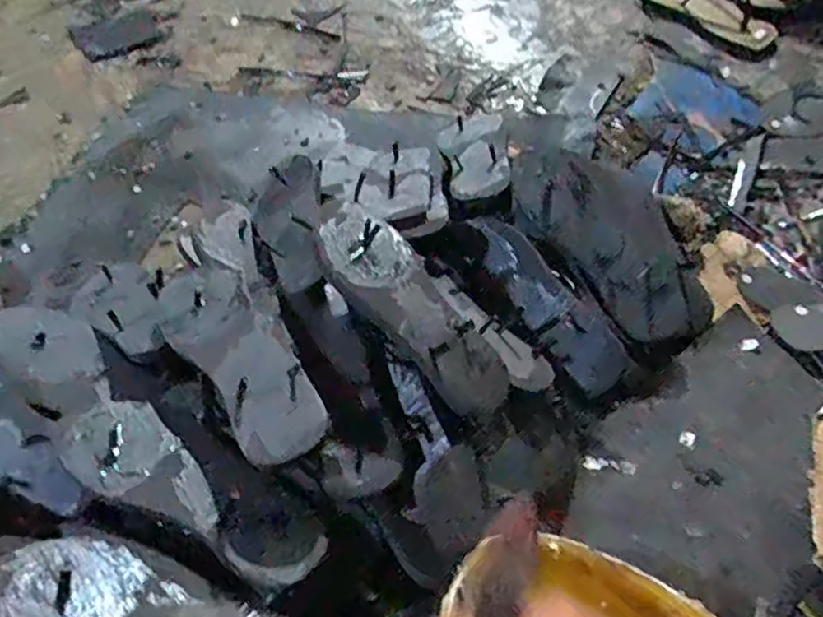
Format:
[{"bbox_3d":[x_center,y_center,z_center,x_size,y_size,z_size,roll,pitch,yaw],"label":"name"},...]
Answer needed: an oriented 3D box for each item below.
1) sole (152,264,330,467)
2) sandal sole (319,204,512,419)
[{"bbox_3d":[-0.150,0.037,0.529,0.078,0.029,0.222,-31,60,-17],"label":"sole"},{"bbox_3d":[0.002,-0.001,0.543,0.082,0.033,0.212,-37,81,-22],"label":"sandal sole"}]

